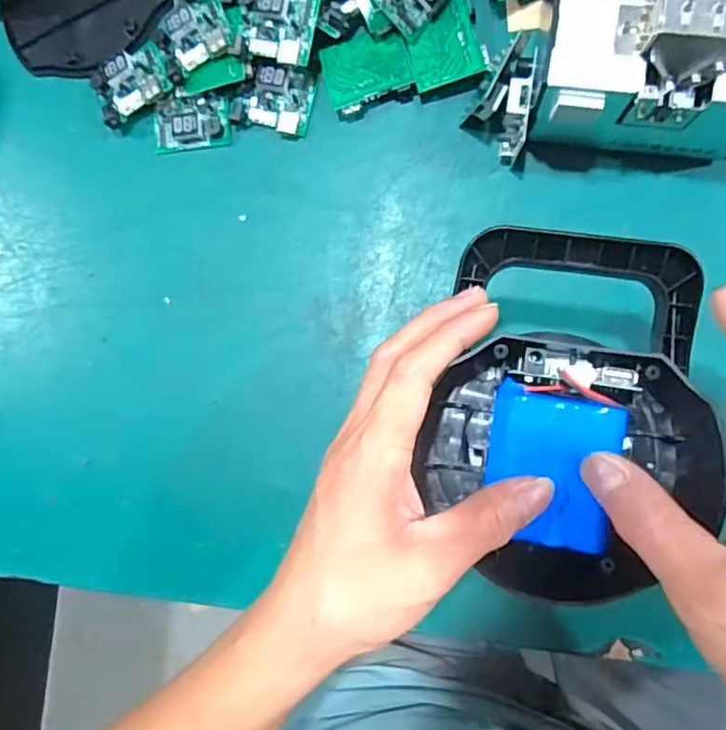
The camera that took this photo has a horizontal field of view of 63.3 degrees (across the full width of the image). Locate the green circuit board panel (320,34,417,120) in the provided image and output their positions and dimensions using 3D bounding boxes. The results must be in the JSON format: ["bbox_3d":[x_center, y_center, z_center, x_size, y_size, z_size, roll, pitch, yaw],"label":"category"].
[{"bbox_3d":[0.004,-0.194,0.391,0.055,0.012,0.045,-15,88,7],"label":"green circuit board panel"}]

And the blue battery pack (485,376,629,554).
[{"bbox_3d":[0.085,0.046,0.267,0.057,0.013,0.067,11,91,8],"label":"blue battery pack"}]

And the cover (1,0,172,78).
[{"bbox_3d":[-0.203,-0.268,0.431,0.125,0.017,0.114,-29,86,7],"label":"cover"}]

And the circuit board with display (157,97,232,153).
[{"bbox_3d":[-0.120,-0.167,0.410,0.055,0.008,0.033,-4,89,8],"label":"circuit board with display"}]

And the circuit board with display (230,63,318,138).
[{"bbox_3d":[-0.060,-0.183,0.400,0.052,0.010,0.043,15,92,8],"label":"circuit board with display"}]

